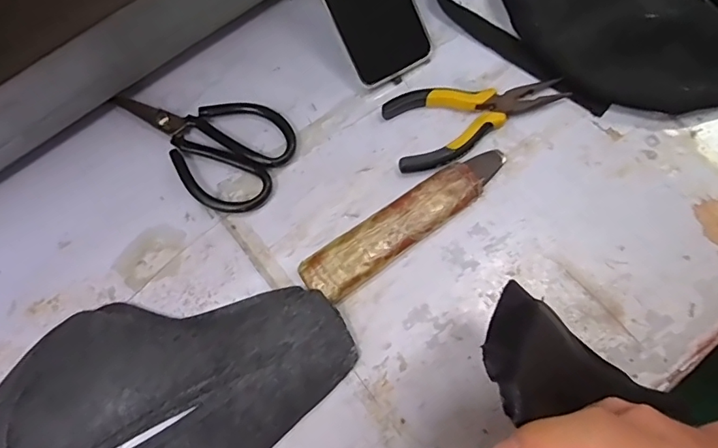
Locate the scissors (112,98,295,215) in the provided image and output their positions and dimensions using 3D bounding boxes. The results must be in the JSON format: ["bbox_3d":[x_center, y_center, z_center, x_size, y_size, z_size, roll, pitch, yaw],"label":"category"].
[{"bbox_3d":[-0.141,-0.074,0.428,0.159,0.015,0.097,23,74,9],"label":"scissors"}]

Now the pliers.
[{"bbox_3d":[0.102,-0.091,0.421,0.152,0.017,0.068,-13,72,-2],"label":"pliers"}]

